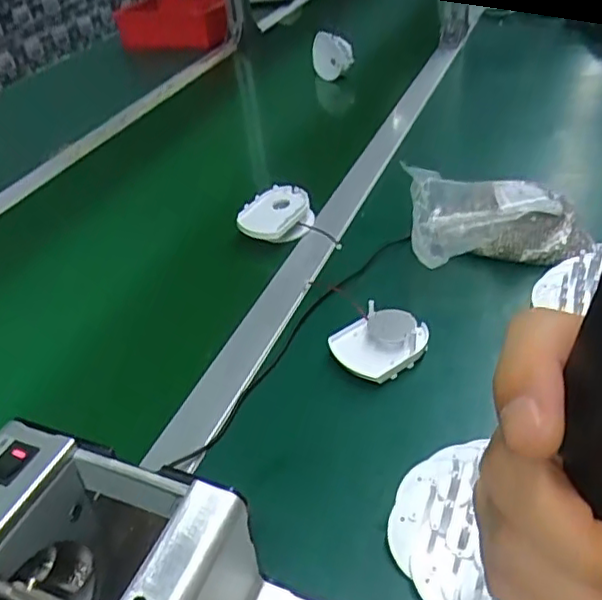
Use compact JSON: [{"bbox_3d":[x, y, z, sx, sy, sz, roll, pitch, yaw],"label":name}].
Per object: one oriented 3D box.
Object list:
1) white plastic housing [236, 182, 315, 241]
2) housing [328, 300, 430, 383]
[{"bbox_3d":[-0.025,-0.089,0.677,0.066,0.035,0.066,-9,44,9],"label":"white plastic housing"},{"bbox_3d":[0.064,0.033,0.503,0.074,0.023,0.056,-26,42,-23],"label":"housing"}]

